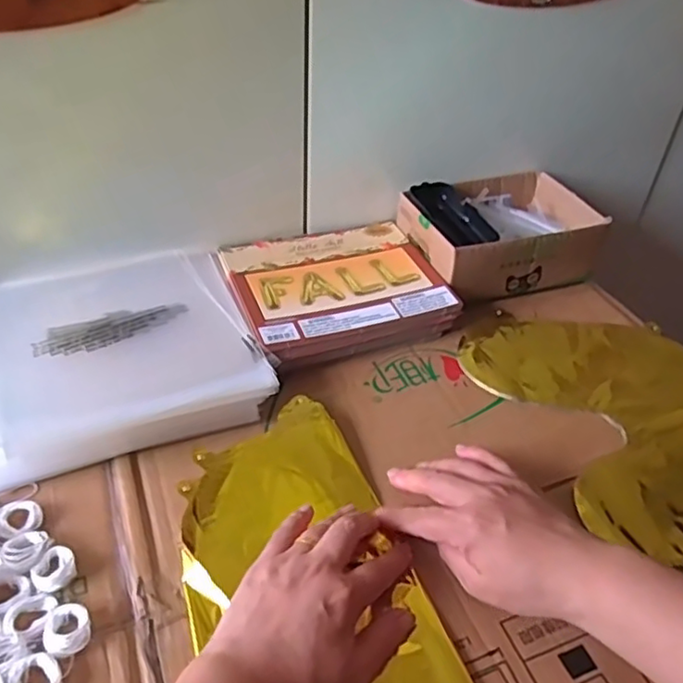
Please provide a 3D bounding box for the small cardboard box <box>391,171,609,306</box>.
[{"bbox_3d":[0.164,-0.116,0.693,0.180,0.074,0.138,-14,45,-20],"label":"small cardboard box"}]

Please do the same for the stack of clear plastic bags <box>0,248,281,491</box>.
[{"bbox_3d":[-0.189,0.007,0.541,0.219,0.036,0.225,-15,45,-21],"label":"stack of clear plastic bags"}]

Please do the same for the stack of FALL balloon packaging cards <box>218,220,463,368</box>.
[{"bbox_3d":[-0.007,-0.053,0.629,0.193,0.034,0.174,-13,45,-19],"label":"stack of FALL balloon packaging cards"}]

